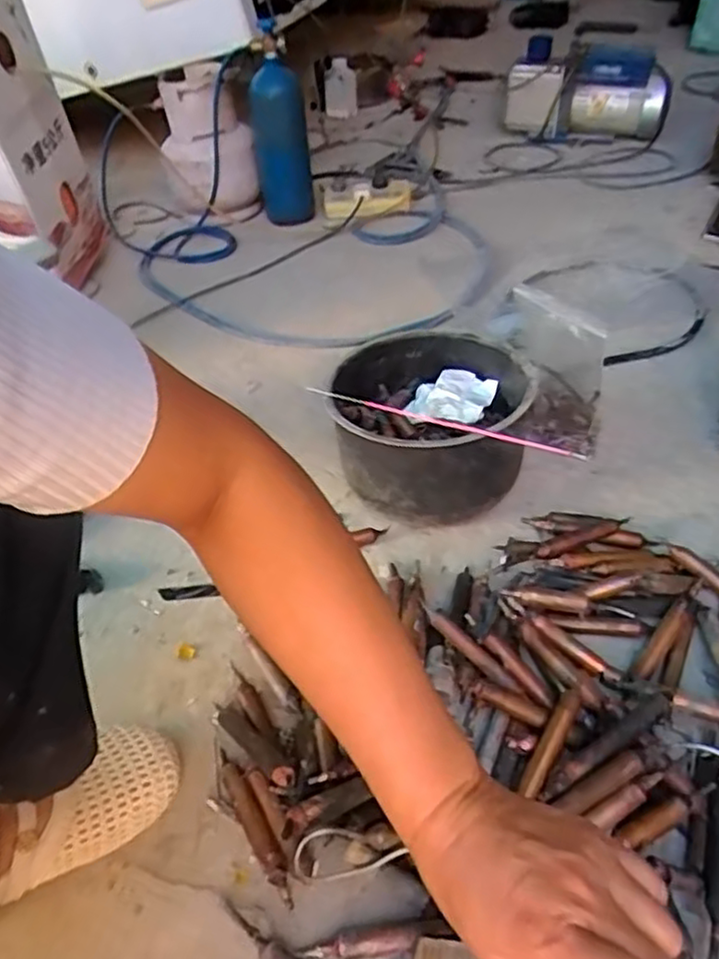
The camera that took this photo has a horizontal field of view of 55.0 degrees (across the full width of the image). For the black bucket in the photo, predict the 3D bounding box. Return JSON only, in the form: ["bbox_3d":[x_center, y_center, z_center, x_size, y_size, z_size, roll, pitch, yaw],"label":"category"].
[{"bbox_3d":[0.083,-0.056,0.806,0.214,0.141,0.217,-4,43,4],"label":"black bucket"}]

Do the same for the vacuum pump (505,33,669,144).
[{"bbox_3d":[0.539,-0.933,1.679,0.374,0.217,0.150,14,47,21],"label":"vacuum pump"}]

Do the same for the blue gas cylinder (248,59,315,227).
[{"bbox_3d":[-0.160,-0.677,1.405,0.110,0.291,0.090,-7,42,-3],"label":"blue gas cylinder"}]

